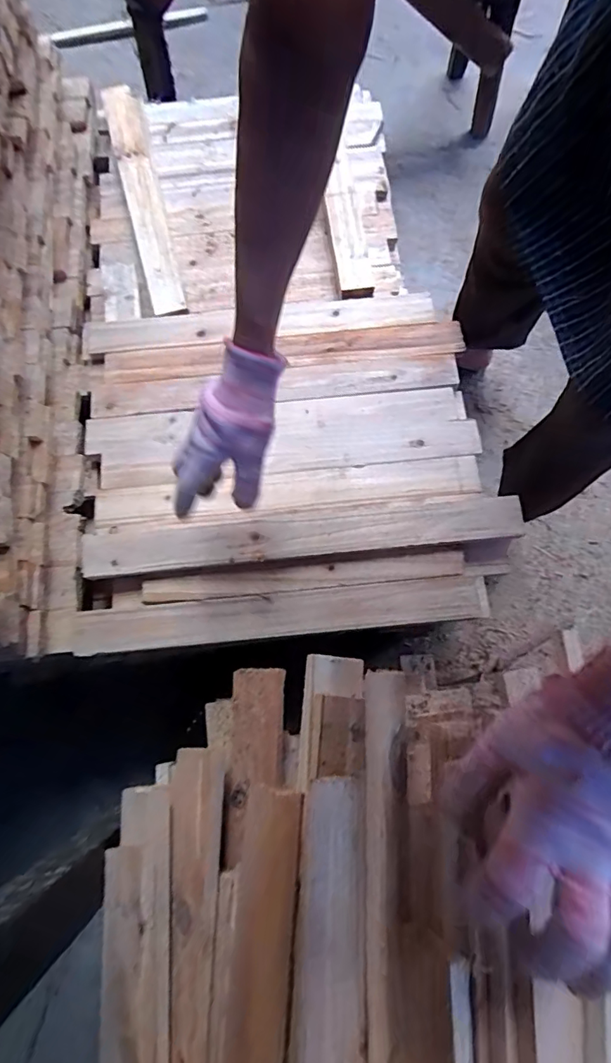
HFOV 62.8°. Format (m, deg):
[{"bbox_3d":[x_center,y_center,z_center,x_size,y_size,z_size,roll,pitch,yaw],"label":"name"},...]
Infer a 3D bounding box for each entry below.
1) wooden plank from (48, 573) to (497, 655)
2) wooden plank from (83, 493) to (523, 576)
[{"bbox_3d":[-0.043,0.101,0.612,0.523,0.015,0.049,-5,75,-1],"label":"wooden plank"},{"bbox_3d":[-0.003,-0.001,0.621,0.526,0.021,0.064,-5,75,-1],"label":"wooden plank"}]

